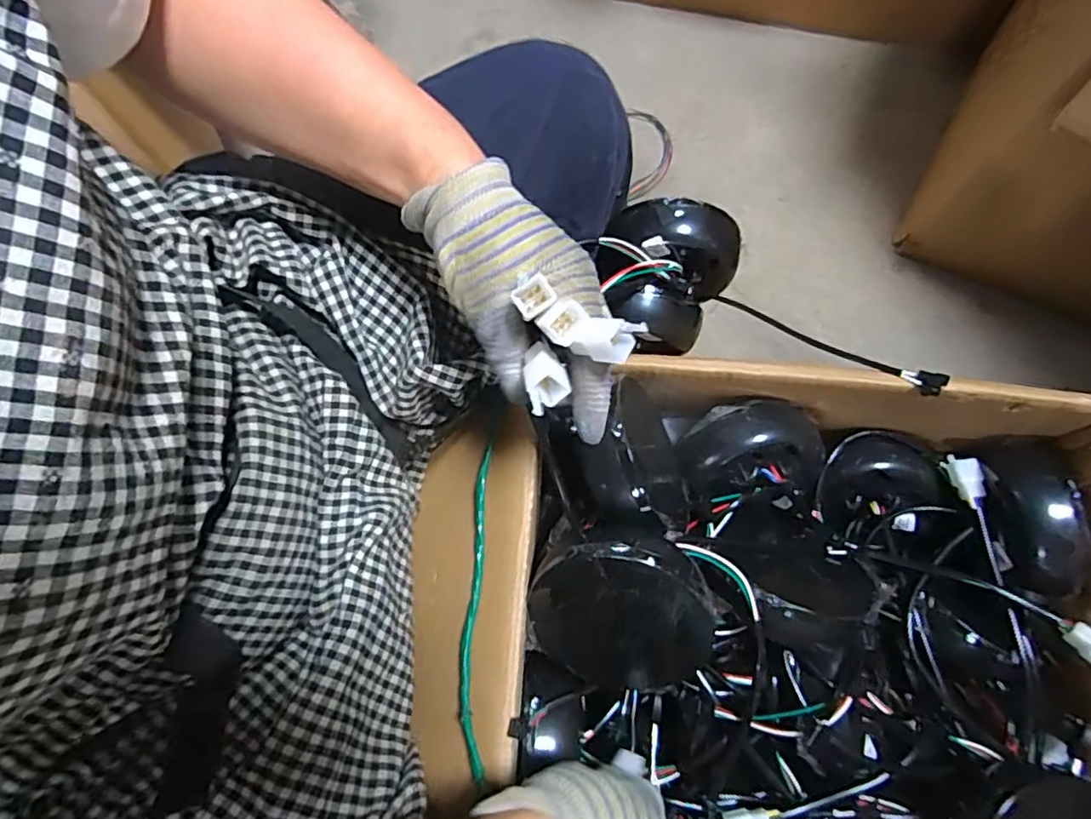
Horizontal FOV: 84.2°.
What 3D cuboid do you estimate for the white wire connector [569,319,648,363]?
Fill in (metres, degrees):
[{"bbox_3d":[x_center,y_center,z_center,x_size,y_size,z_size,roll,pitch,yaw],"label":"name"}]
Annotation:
[{"bbox_3d":[0.030,-0.032,0.280,0.030,0.014,0.016,11,74,5],"label":"white wire connector"}]

